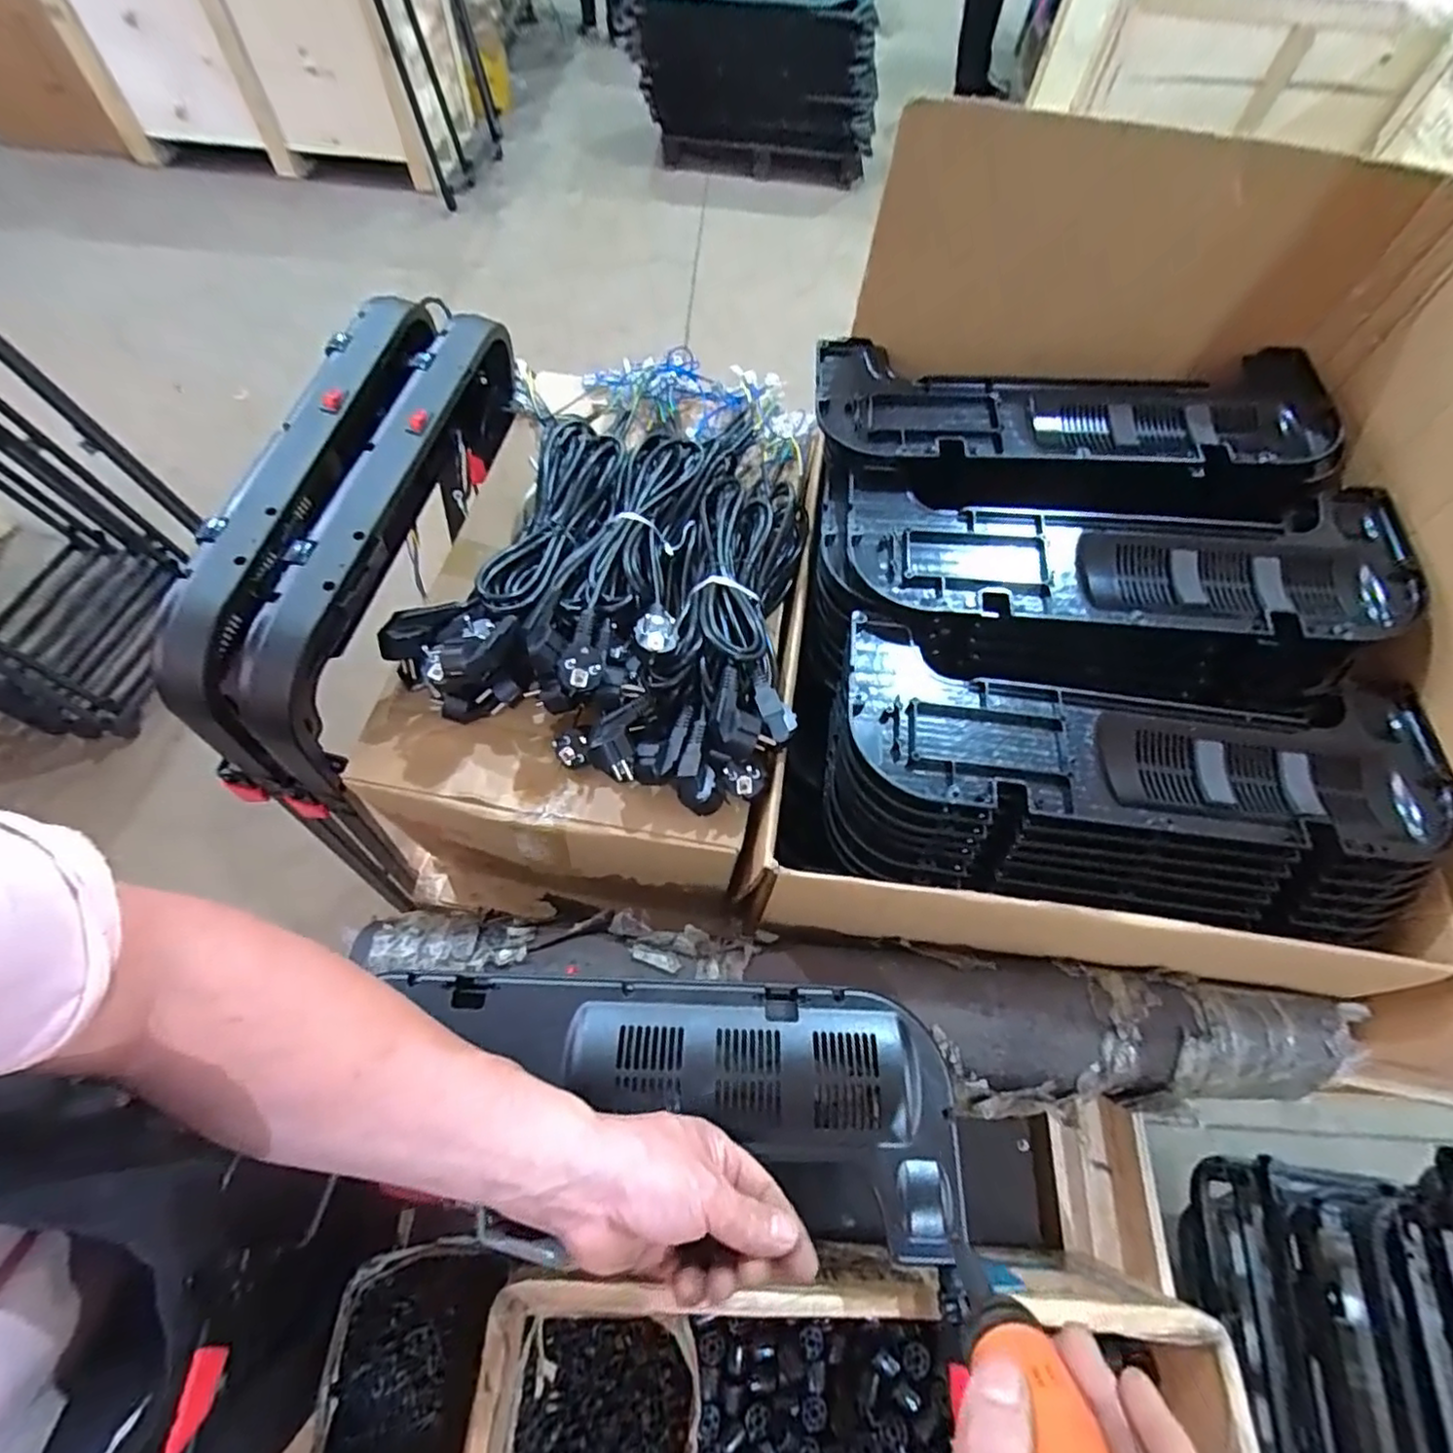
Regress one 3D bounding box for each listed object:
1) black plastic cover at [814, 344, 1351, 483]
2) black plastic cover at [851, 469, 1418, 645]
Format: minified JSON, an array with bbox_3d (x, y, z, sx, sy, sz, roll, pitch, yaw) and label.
[{"bbox_3d":[0.327,-0.313,0.639,0.475,0.049,0.174,6,63,0],"label":"black plastic cover"},{"bbox_3d":[0.348,-0.151,0.584,0.481,0.044,0.165,5,63,0],"label":"black plastic cover"}]

